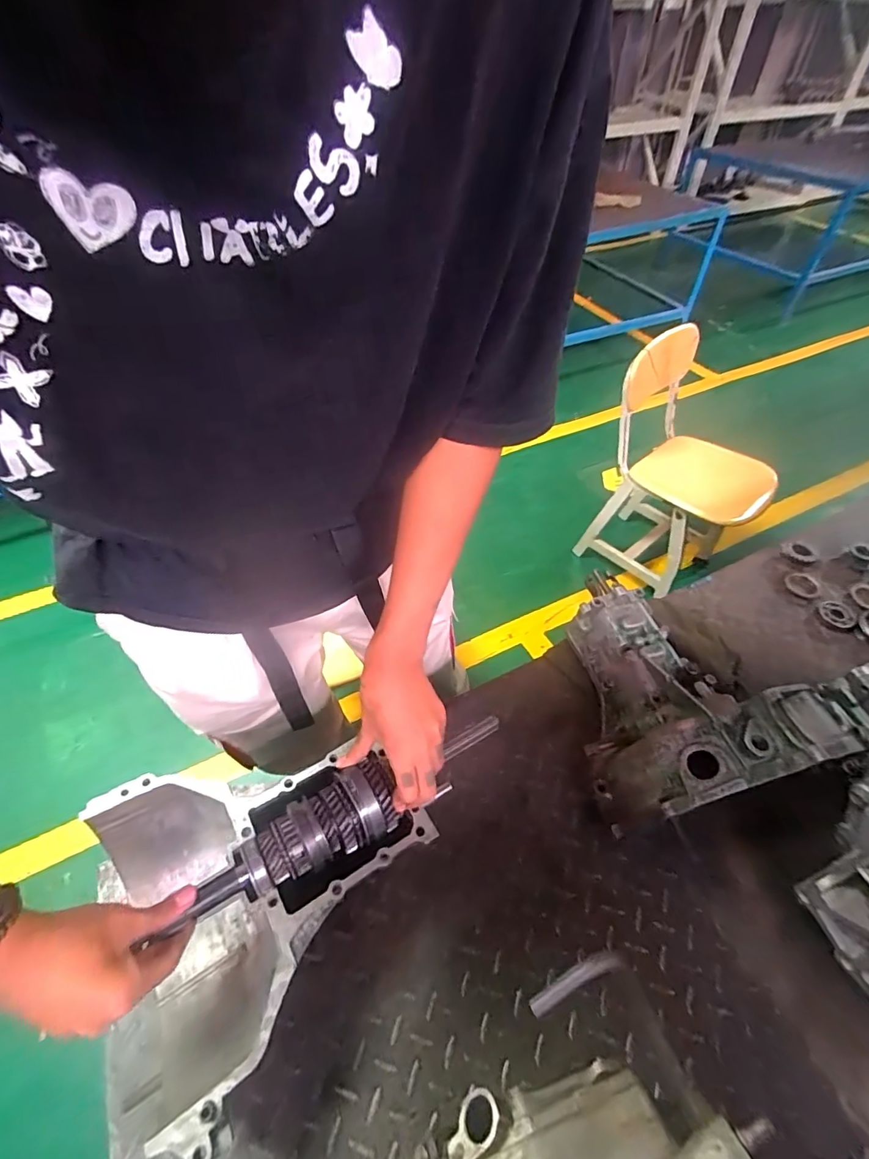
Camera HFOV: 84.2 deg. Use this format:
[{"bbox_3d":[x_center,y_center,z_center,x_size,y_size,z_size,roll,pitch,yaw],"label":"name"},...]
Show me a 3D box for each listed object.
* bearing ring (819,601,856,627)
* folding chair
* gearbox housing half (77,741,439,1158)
[{"bbox_3d":[0.688,0.059,0.823,0.056,0.012,0.052,-1,50,1],"label":"bearing ring"},{"bbox_3d":[0.835,-0.348,1.575,0.471,0.726,0.424,35,59,26],"label":"folding chair"},{"bbox_3d":[-0.170,0.322,0.493,0.337,0.136,0.287,-23,53,-17],"label":"gearbox housing half"}]

